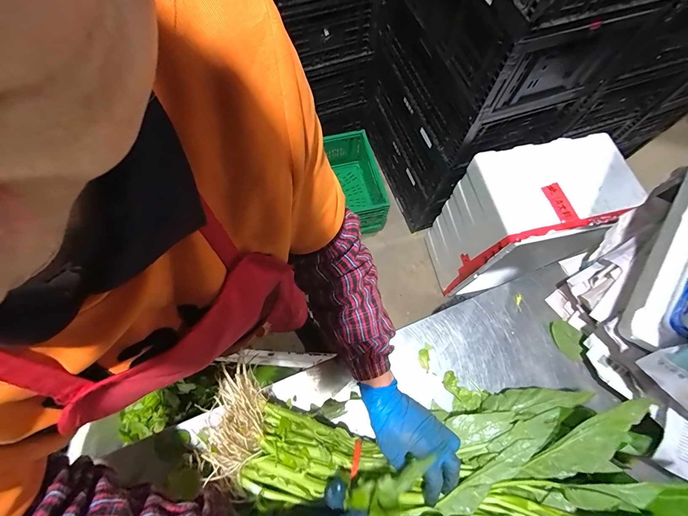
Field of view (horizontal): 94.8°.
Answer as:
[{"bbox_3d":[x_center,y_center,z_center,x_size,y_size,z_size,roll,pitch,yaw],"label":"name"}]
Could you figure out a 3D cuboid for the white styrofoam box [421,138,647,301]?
[{"bbox_3d":[0.640,-0.124,1.201,0.475,0.611,0.314,-16,70,-7],"label":"white styrofoam box"}]

